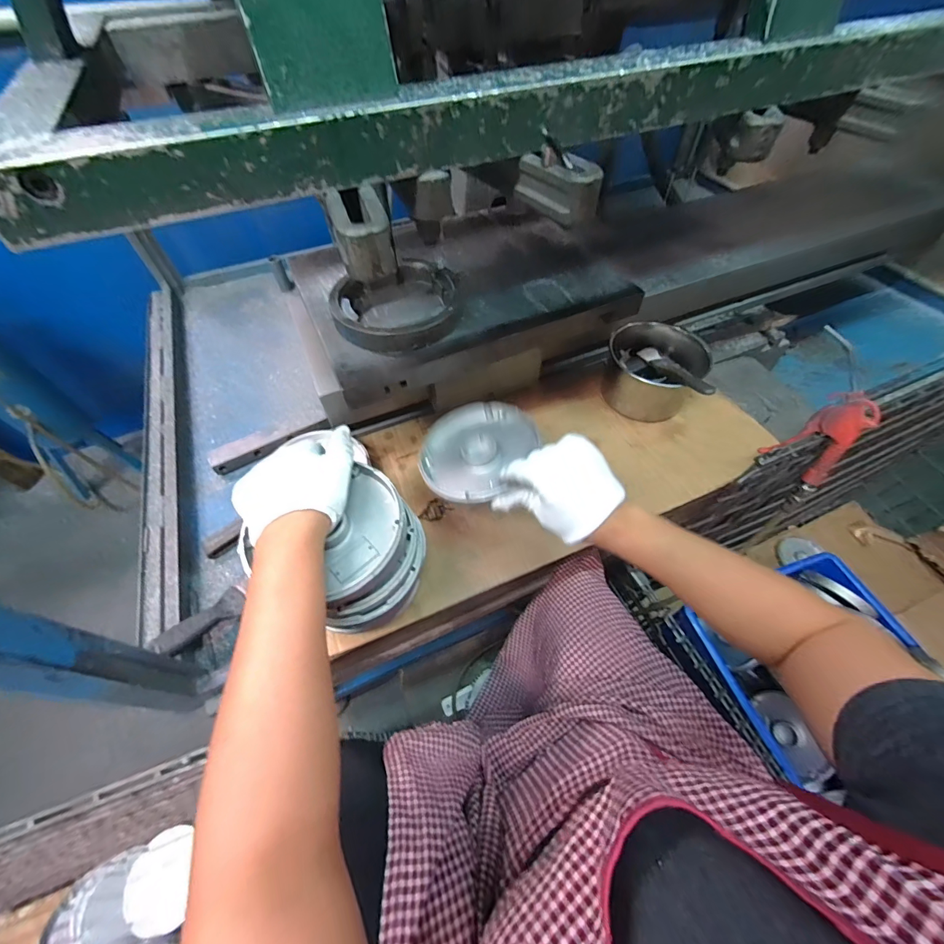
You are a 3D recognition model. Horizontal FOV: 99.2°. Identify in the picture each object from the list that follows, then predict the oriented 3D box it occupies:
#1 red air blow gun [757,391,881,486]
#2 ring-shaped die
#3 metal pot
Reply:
[{"bbox_3d":[0.455,-0.045,0.526,0.084,0.120,0.047,35,62,21],"label":"red air blow gun"},{"bbox_3d":[-0.095,-0.211,0.510,0.156,0.029,0.164,-17,57,-11],"label":"ring-shaped die"},{"bbox_3d":[0.287,-0.164,0.642,0.134,0.090,0.134,0,56,0],"label":"metal pot"}]

